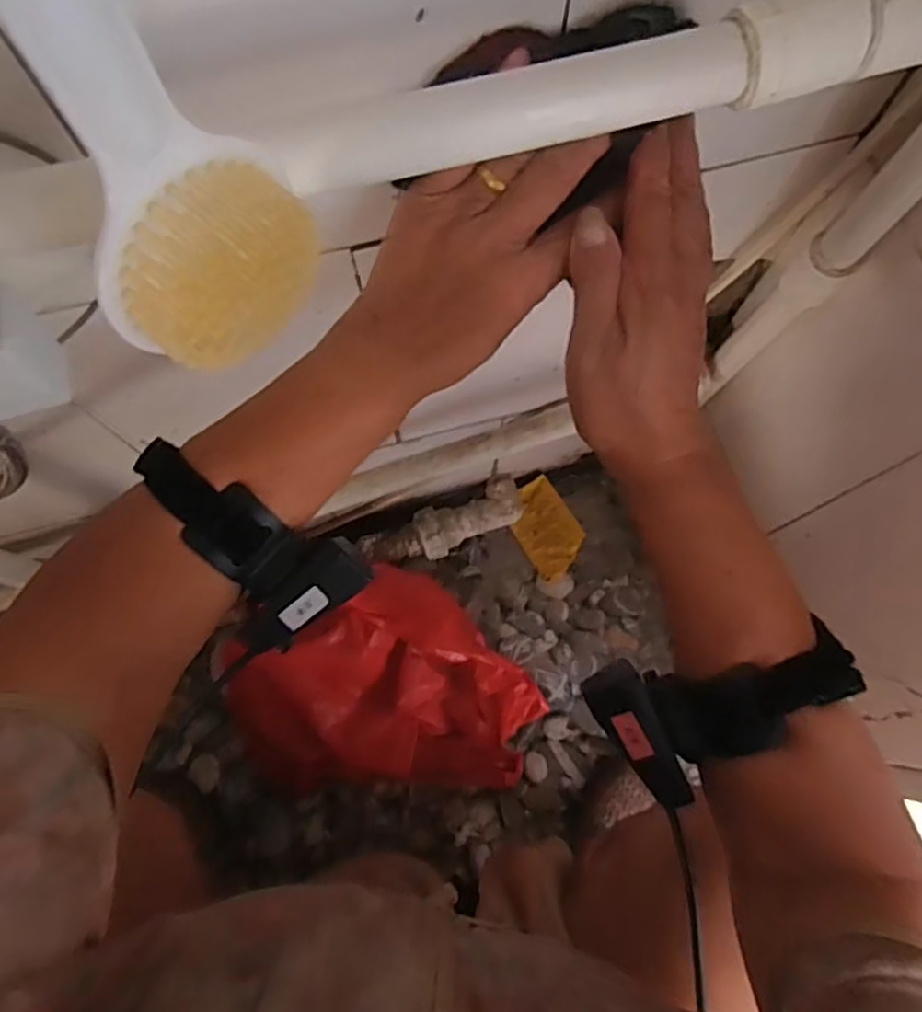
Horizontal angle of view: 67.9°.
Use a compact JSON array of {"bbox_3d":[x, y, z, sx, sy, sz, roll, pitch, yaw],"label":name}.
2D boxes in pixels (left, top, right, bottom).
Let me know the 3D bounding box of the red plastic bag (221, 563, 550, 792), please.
[{"bbox_3d":[-0.100,0.203,0.800,0.376,0.103,0.242,0,74,0],"label":"red plastic bag"}]

